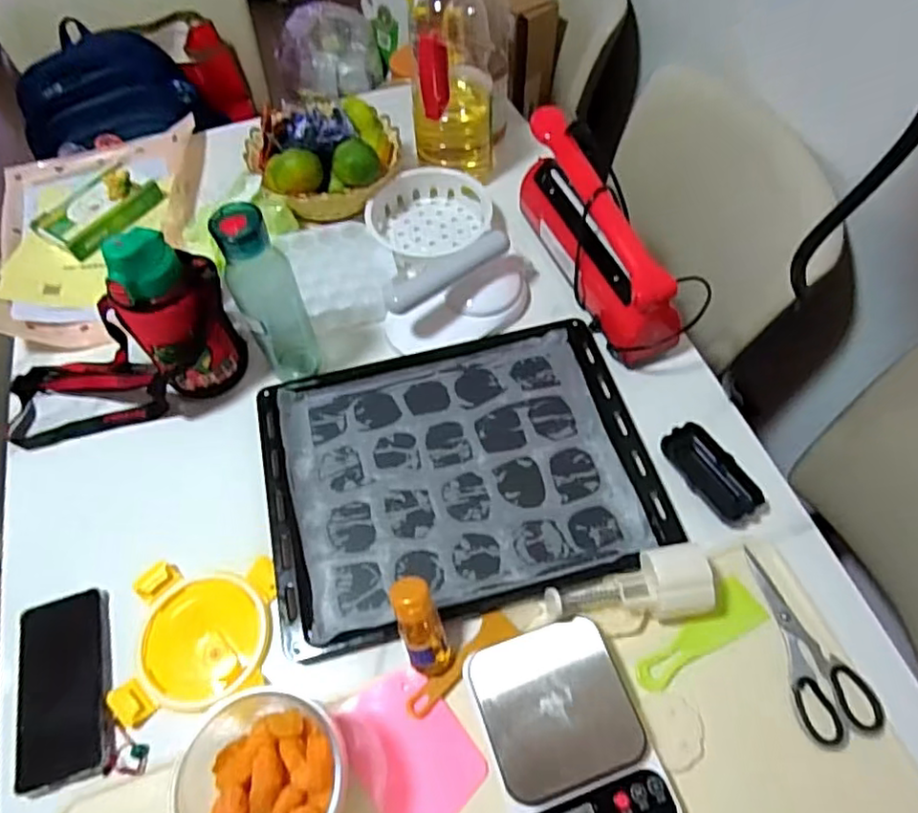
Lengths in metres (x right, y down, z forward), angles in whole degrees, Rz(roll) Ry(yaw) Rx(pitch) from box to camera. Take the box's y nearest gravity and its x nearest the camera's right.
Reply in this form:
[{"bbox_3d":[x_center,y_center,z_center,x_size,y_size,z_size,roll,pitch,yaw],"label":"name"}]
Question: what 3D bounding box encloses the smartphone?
[{"bbox_3d":[-0.363,0.256,0.576,0.080,0.008,0.163,-16,60,-8],"label":"smartphone"}]

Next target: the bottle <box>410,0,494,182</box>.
[{"bbox_3d":[-0.006,-0.431,0.813,0.107,0.255,0.115,-1,59,0],"label":"bottle"}]

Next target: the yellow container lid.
[{"bbox_3d":[-0.245,0.218,0.597,0.128,0.013,0.137,-1,59,1],"label":"yellow container lid"}]

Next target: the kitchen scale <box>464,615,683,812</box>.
[{"bbox_3d":[0.093,0.280,0.528,0.130,0.033,0.179,-17,60,-9],"label":"kitchen scale"}]

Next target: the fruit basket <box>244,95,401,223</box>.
[{"bbox_3d":[-0.187,-0.353,0.872,0.197,0.107,0.195,-3,59,-1],"label":"fruit basket"}]

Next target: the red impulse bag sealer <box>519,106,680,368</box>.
[{"bbox_3d":[0.158,-0.201,0.747,0.064,0.144,0.301,-23,61,-12],"label":"red impulse bag sealer"}]

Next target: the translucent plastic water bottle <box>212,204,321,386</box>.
[{"bbox_3d":[-0.198,-0.108,0.662,0.063,0.225,0.051,-19,61,-10],"label":"translucent plastic water bottle"}]

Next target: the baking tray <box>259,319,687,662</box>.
[{"bbox_3d":[-0.002,0.065,0.677,0.392,0.034,0.309,-12,60,-6],"label":"baking tray"}]

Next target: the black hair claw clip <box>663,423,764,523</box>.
[{"bbox_3d":[0.263,0.067,0.653,0.051,0.023,0.110,-28,65,-14],"label":"black hair claw clip"}]

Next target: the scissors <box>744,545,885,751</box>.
[{"bbox_3d":[0.312,0.214,0.577,0.067,0.009,0.172,-17,60,-9],"label":"scissors"}]

